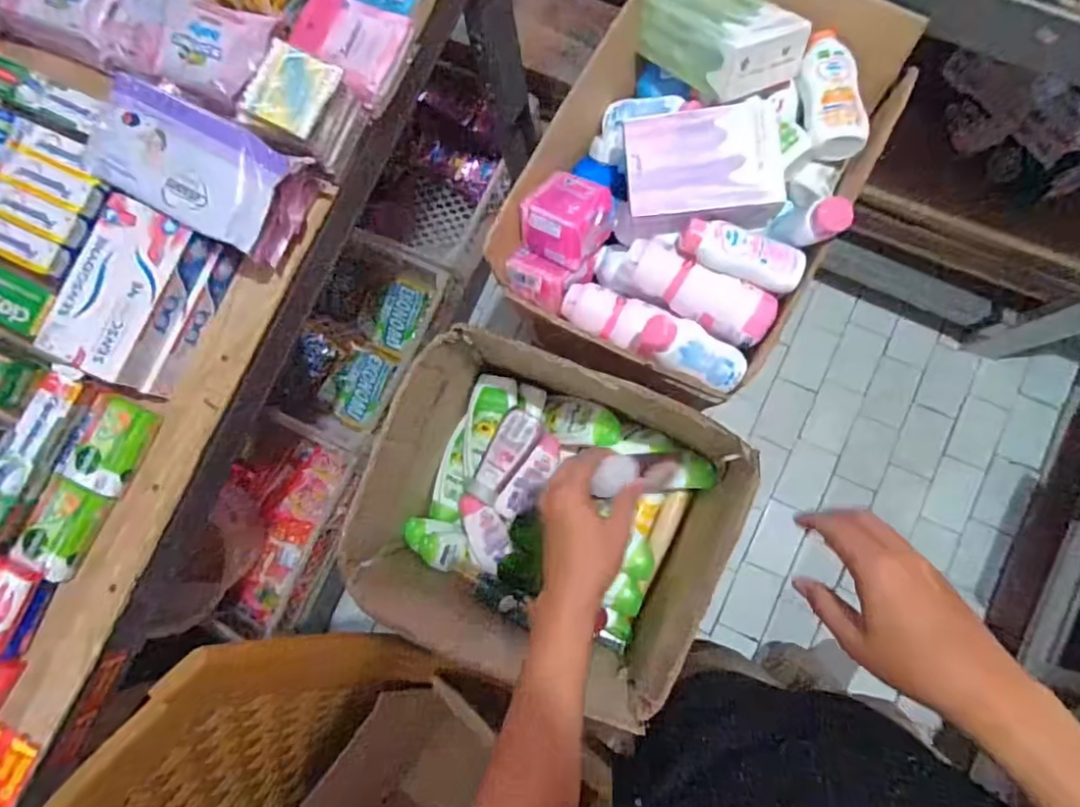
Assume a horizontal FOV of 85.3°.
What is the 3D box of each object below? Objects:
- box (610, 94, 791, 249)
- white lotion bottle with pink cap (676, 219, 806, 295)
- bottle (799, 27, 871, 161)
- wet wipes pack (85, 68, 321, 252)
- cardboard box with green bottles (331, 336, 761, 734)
[{"bbox_3d":[0.164,-0.238,0.620,0.157,0.081,0.114,-7,82,3],"label":"box"},{"bbox_3d":[0.201,-0.149,0.586,0.123,0.029,0.045,19,84,6],"label":"white lotion bottle with pink cap"},{"bbox_3d":[0.317,-0.341,0.644,0.055,0.038,0.168,-5,72,19],"label":"bottle"},{"bbox_3d":[-0.331,-0.224,0.540,0.200,0.036,0.102,24,85,7],"label":"wet wipes pack"},{"bbox_3d":[0.012,0.134,0.685,0.360,0.243,0.299,23,85,7],"label":"cardboard box with green bottles"}]

